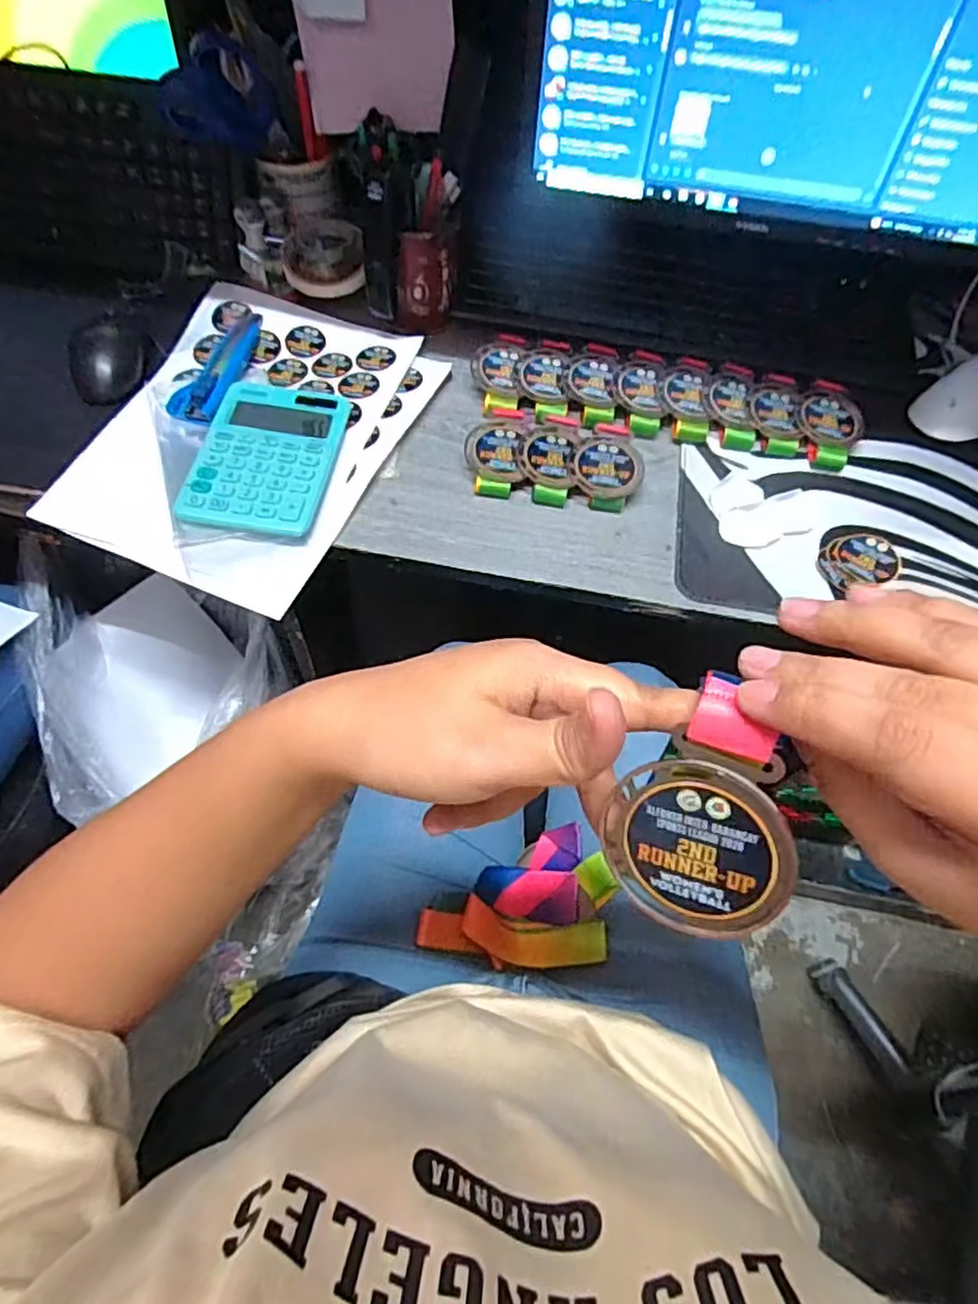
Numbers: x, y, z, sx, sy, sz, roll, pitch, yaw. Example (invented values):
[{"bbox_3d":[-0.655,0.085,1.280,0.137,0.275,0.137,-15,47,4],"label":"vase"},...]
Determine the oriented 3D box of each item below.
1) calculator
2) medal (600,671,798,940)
[{"bbox_3d":[-0.175,-0.157,0.538,0.102,0.017,0.152,7,59,1],"label":"calculator"},{"bbox_3d":[0.074,0.055,0.223,0.058,0.087,0.009,25,26,22],"label":"medal"}]

